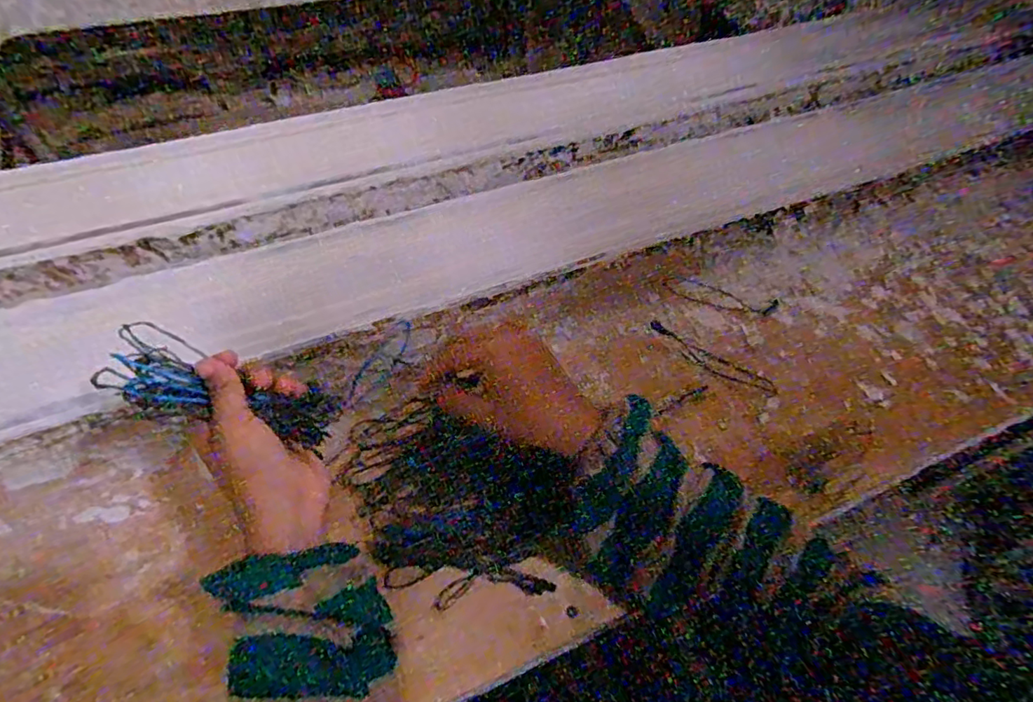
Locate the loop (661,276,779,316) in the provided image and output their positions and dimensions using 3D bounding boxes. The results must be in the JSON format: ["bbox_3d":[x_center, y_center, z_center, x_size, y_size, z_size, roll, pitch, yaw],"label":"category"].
[{"bbox_3d":[0.220,-0.059,0.579,0.126,0.012,0.026,10,53,3],"label":"loop"}]

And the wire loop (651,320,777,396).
[{"bbox_3d":[0.186,0.008,0.525,0.129,0.010,0.026,34,58,19],"label":"wire loop"}]

